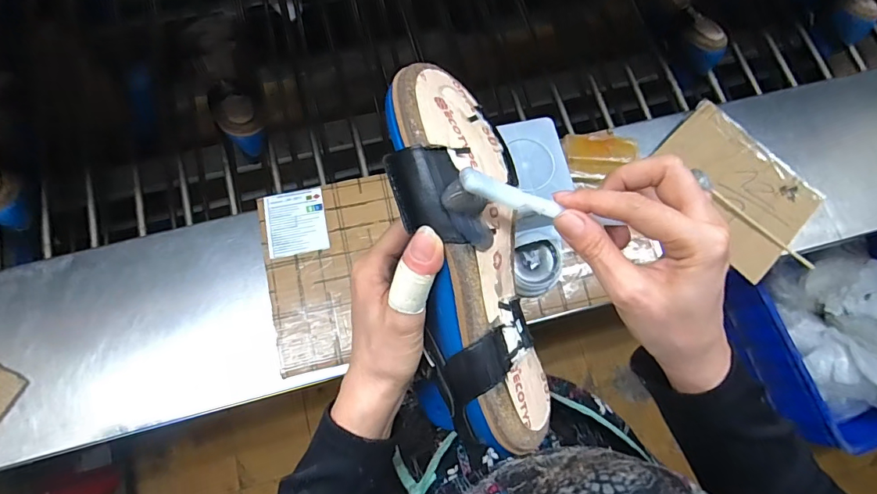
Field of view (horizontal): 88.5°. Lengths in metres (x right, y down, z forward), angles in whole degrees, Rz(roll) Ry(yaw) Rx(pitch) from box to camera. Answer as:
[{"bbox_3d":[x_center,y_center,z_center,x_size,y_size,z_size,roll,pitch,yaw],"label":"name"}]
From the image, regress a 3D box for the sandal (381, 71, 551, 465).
[{"bbox_3d":[0.017,0.010,0.263,0.085,0.058,0.234,-14,96,-42],"label":"sandal"}]

